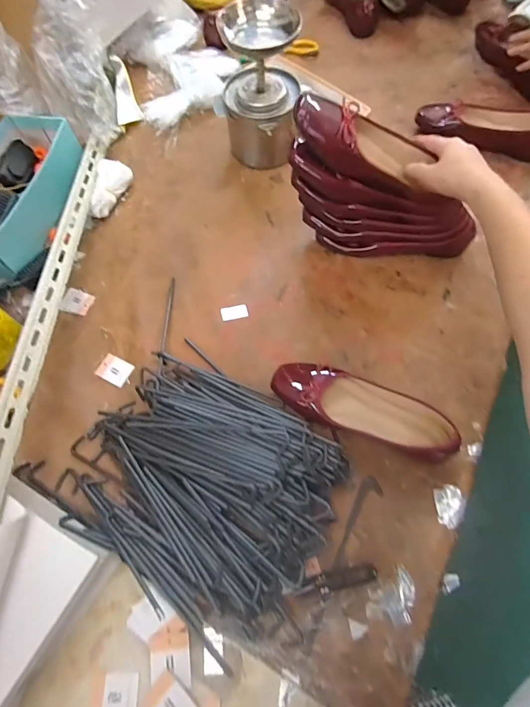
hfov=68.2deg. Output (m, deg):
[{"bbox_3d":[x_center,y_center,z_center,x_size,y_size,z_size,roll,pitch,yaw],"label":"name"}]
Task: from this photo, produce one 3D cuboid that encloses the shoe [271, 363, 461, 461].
[{"bbox_3d":[0.130,0.071,0.527,0.252,0.051,0.086,16,67,10],"label":"shoe"}]

